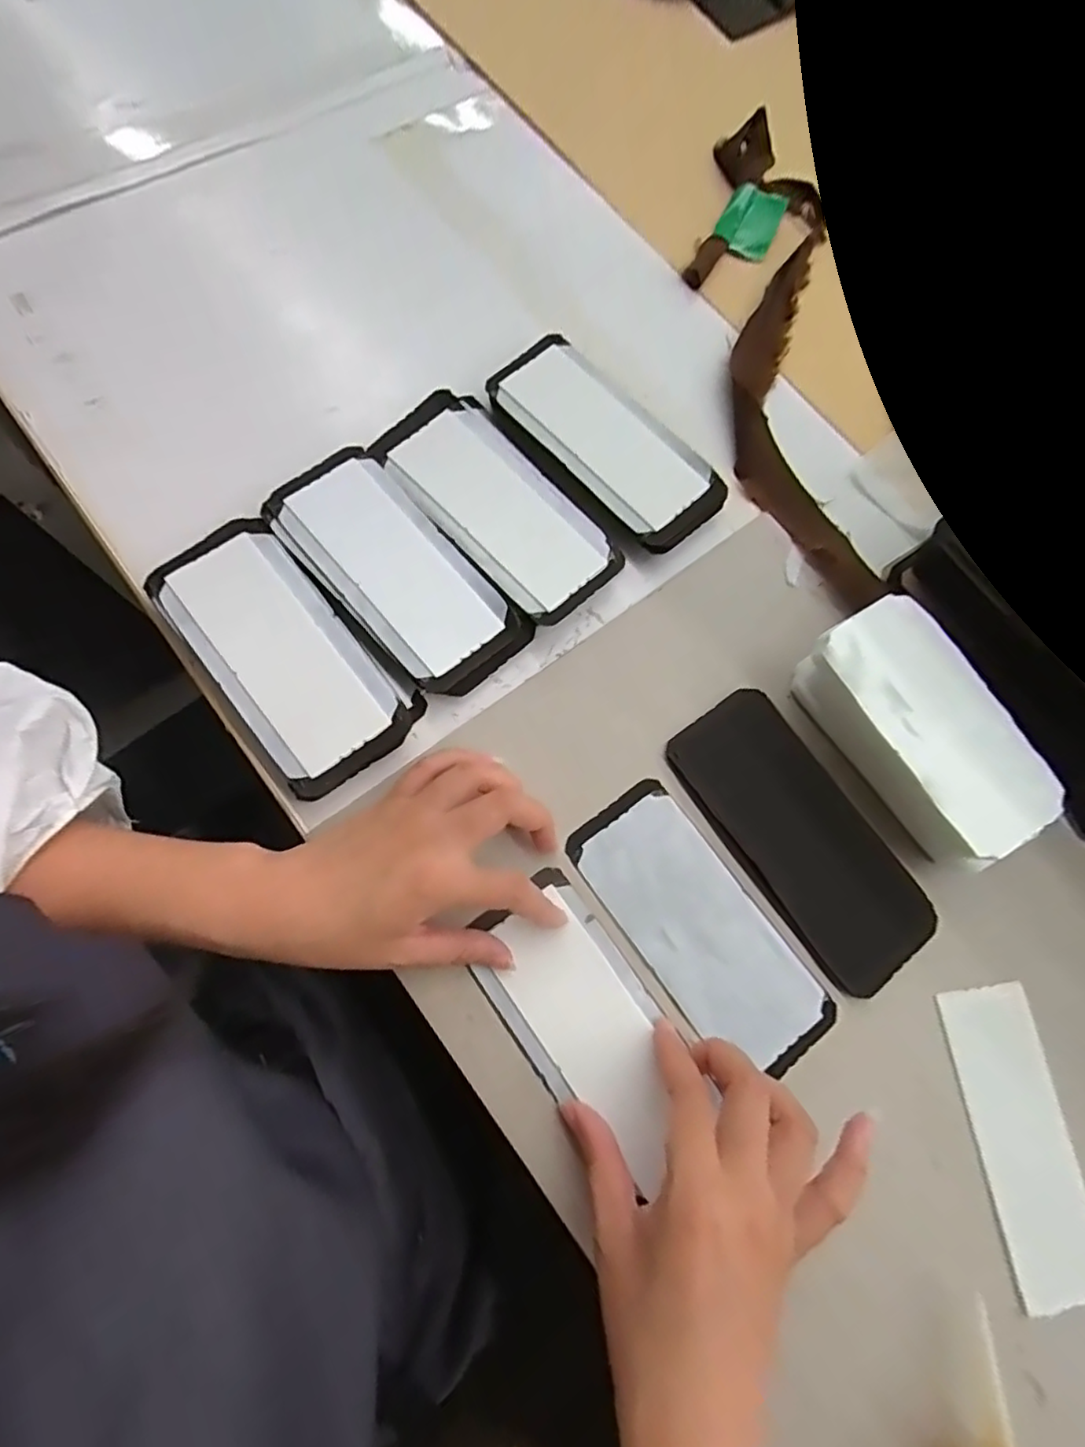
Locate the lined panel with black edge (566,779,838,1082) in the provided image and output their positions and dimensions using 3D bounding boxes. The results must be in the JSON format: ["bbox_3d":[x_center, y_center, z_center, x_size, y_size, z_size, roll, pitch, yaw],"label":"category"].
[{"bbox_3d":[0.086,0.112,0.344,0.069,0.004,0.161,-35,80,-12],"label":"lined panel with black edge"}]

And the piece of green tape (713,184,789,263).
[{"bbox_3d":[0.163,-0.392,0.489,0.042,0.011,0.060,26,74,3],"label":"piece of green tape"}]

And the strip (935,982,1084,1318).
[{"bbox_3d":[0.254,0.219,0.332,0.052,0.007,0.144,-6,73,-6],"label":"strip"}]

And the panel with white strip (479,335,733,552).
[{"bbox_3d":[0.041,-0.187,0.421,0.068,0.028,0.166,-42,81,-13],"label":"panel with white strip"}]

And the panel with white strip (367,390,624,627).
[{"bbox_3d":[-0.027,-0.140,0.406,0.082,0.028,0.164,-41,81,-13],"label":"panel with white strip"}]

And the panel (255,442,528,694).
[{"bbox_3d":[-0.090,-0.091,0.389,0.074,0.029,0.170,-42,81,-13],"label":"panel"}]

